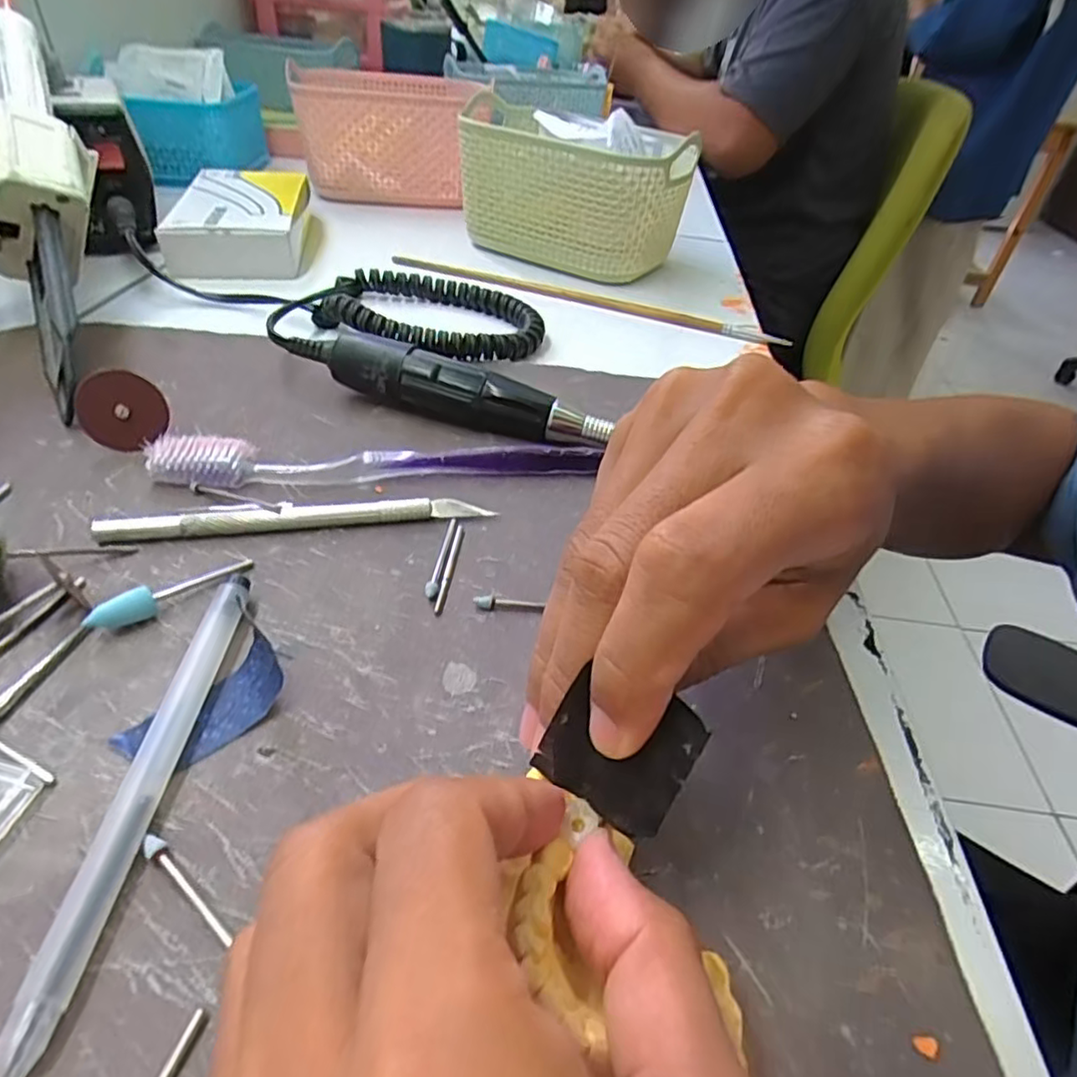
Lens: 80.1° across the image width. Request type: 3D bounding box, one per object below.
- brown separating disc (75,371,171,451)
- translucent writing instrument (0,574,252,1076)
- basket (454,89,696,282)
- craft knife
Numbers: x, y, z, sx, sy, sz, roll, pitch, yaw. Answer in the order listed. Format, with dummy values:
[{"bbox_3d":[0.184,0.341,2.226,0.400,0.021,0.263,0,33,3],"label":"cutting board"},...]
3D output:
[{"bbox_3d":[-0.169,-0.052,0.259,0.031,0.031,0.004,-44,23,-2],"label":"brown separating disc"},{"bbox_3d":[-0.097,0.057,0.161,0.012,0.009,0.123,4,41,-3],"label":"translucent writing instrument"},{"bbox_3d":[0.027,-0.253,0.471,0.149,0.093,0.100,30,46,25],"label":"basket"},{"bbox_3d":[-0.087,-0.008,0.237,0.134,0.009,0.009,-5,42,-13],"label":"craft knife"}]

